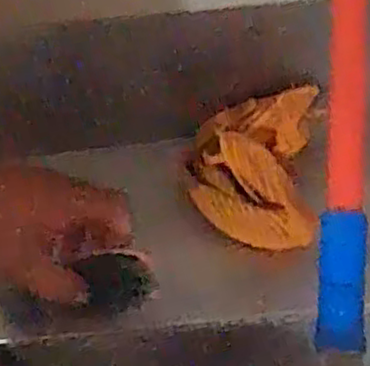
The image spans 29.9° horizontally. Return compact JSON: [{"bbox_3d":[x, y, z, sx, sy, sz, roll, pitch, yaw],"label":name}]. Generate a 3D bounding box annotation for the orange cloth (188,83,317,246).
[{"bbox_3d":[0.060,-0.014,0.632,0.113,0.076,0.125,2,60,-1],"label":"orange cloth"}]

